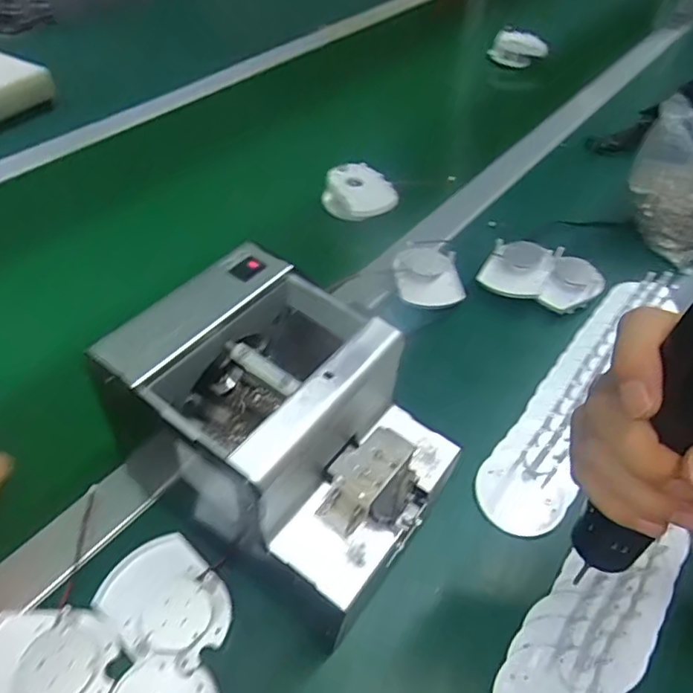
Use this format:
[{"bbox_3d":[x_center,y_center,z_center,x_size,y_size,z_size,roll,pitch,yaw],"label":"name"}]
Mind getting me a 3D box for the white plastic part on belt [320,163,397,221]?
[{"bbox_3d":[0.016,-0.175,0.648,0.082,0.039,0.075,3,48,-1],"label":"white plastic part on belt"}]

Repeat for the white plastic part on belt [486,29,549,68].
[{"bbox_3d":[0.316,-0.543,1.045,0.101,0.049,0.047,29,53,20],"label":"white plastic part on belt"}]

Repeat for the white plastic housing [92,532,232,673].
[{"bbox_3d":[-0.108,0.151,0.343,0.076,0.012,0.061,36,55,25],"label":"white plastic housing"}]

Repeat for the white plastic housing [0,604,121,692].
[{"bbox_3d":[-0.169,0.177,0.315,0.074,0.020,0.060,0,48,-4],"label":"white plastic housing"}]

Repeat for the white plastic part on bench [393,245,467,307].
[{"bbox_3d":[0.079,-0.070,0.557,0.061,0.016,0.081,-1,48,-5],"label":"white plastic part on bench"}]

